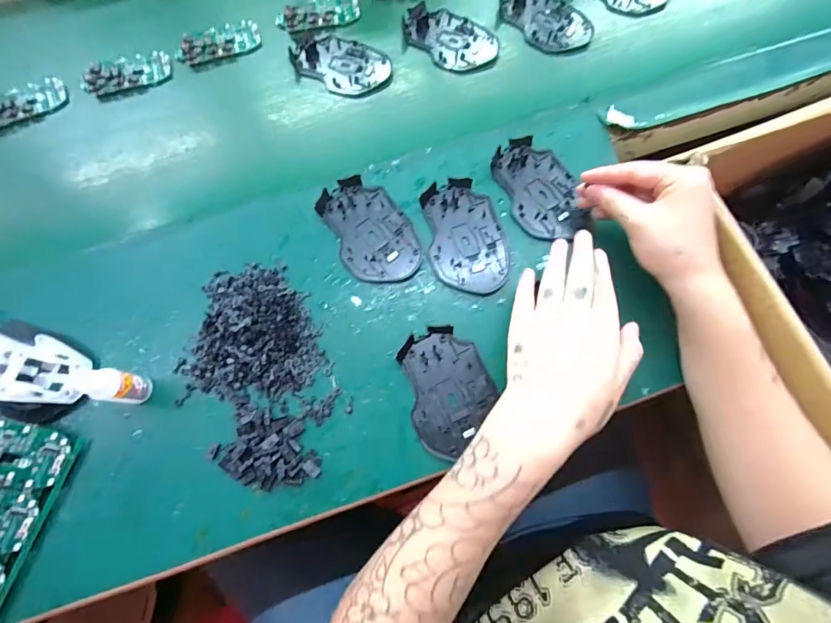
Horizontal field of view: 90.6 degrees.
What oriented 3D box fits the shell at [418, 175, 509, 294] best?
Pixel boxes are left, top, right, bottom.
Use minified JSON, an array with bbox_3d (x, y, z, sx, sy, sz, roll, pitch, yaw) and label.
[{"bbox_3d":[0.048,-0.072,0.389,0.071,0.009,0.113,-8,73,-2],"label":"shell"}]

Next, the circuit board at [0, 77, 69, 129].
[{"bbox_3d":[-0.440,-0.232,0.456,0.093,0.018,0.045,-28,75,-7],"label":"circuit board"}]

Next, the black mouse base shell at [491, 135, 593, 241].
[{"bbox_3d":[0.122,-0.122,0.403,0.068,0.009,0.108,-21,74,-5],"label":"black mouse base shell"}]

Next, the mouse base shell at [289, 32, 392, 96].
[{"bbox_3d":[-0.088,-0.284,0.467,0.117,0.011,0.072,18,74,6],"label":"mouse base shell"}]

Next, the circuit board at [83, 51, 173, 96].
[{"bbox_3d":[-0.329,-0.273,0.470,0.094,0.015,0.045,-13,73,-3],"label":"circuit board"}]

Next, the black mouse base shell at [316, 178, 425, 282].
[{"bbox_3d":[-0.043,-0.079,0.394,0.071,0.009,0.113,-27,75,-7],"label":"black mouse base shell"}]

